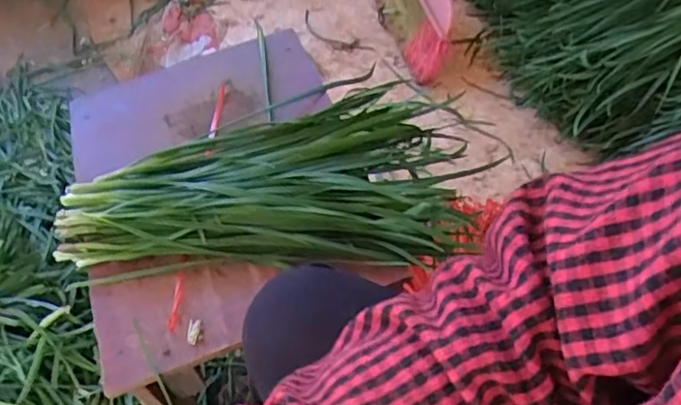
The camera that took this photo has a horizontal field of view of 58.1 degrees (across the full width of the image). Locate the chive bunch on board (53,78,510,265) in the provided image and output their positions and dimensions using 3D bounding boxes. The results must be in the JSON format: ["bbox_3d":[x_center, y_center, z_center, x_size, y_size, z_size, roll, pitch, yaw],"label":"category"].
[{"bbox_3d":[-0.079,-0.042,0.692,0.412,0.044,0.239,0,52,5],"label":"chive bunch on board"}]

